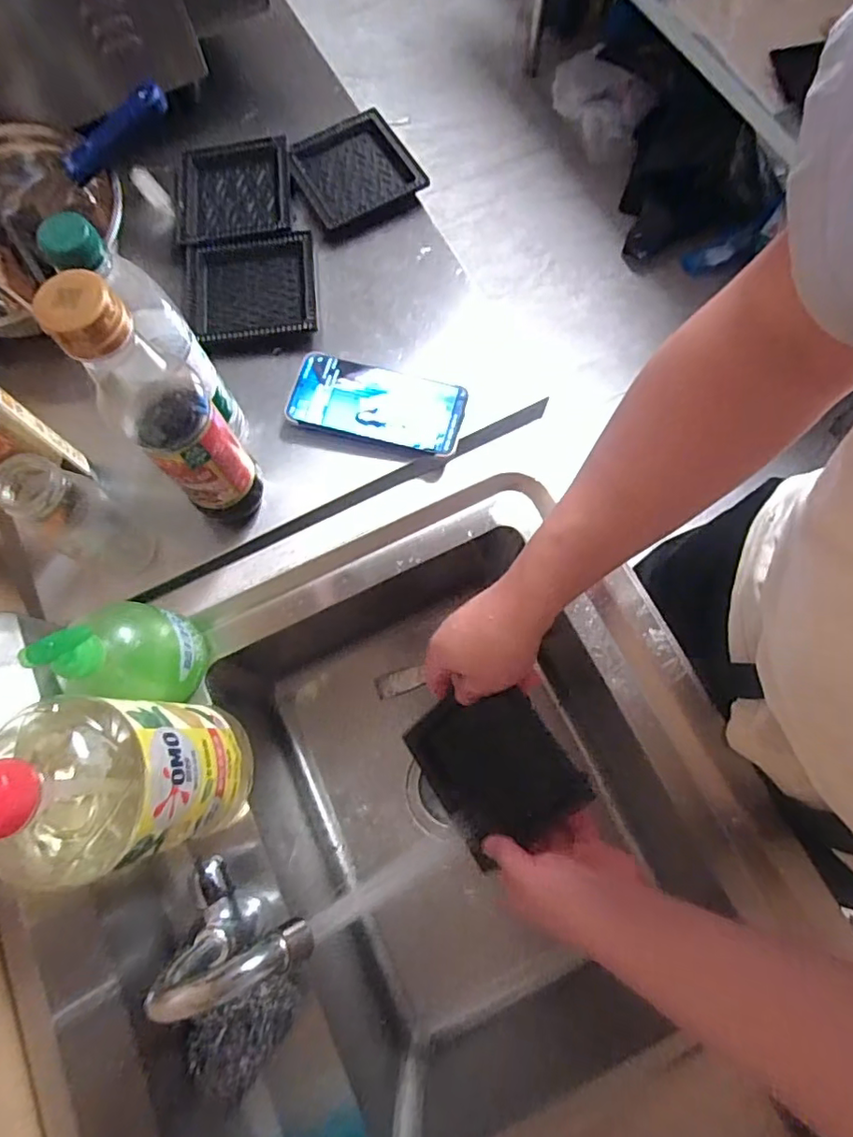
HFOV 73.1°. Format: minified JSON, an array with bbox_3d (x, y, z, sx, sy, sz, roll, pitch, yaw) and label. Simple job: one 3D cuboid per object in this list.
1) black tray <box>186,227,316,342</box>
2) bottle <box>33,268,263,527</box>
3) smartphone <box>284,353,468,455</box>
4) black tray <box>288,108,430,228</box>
[{"bbox_3d":[-0.180,-0.287,0.593,0.127,0.022,0.120,-9,73,-1],"label":"black tray"},{"bbox_3d":[-0.175,-0.104,0.410,0.052,0.231,0.063,2,74,2],"label":"bottle"},{"bbox_3d":[-0.047,-0.159,0.543,0.163,0.012,0.073,15,74,6],"label":"smartphone"},{"bbox_3d":[-0.081,-0.448,0.640,0.128,0.020,0.123,-27,75,-6],"label":"black tray"}]

